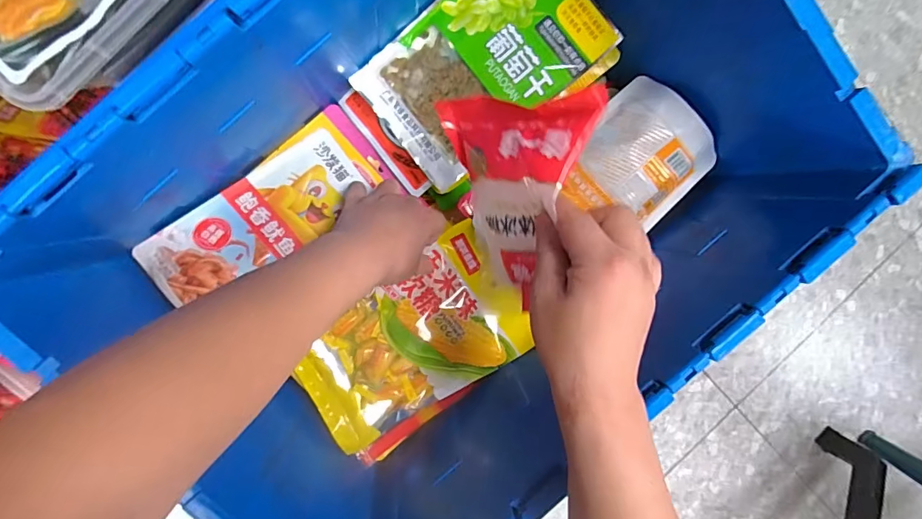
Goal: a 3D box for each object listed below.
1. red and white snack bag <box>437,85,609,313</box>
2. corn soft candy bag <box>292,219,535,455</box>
[{"bbox_3d":[0.042,-0.048,0.376,0.030,0.132,0.157,-19,114,-38],"label":"red and white snack bag"},{"bbox_3d":[-0.052,0.093,0.539,0.247,0.048,0.150,-33,99,-1],"label":"corn soft candy bag"}]

